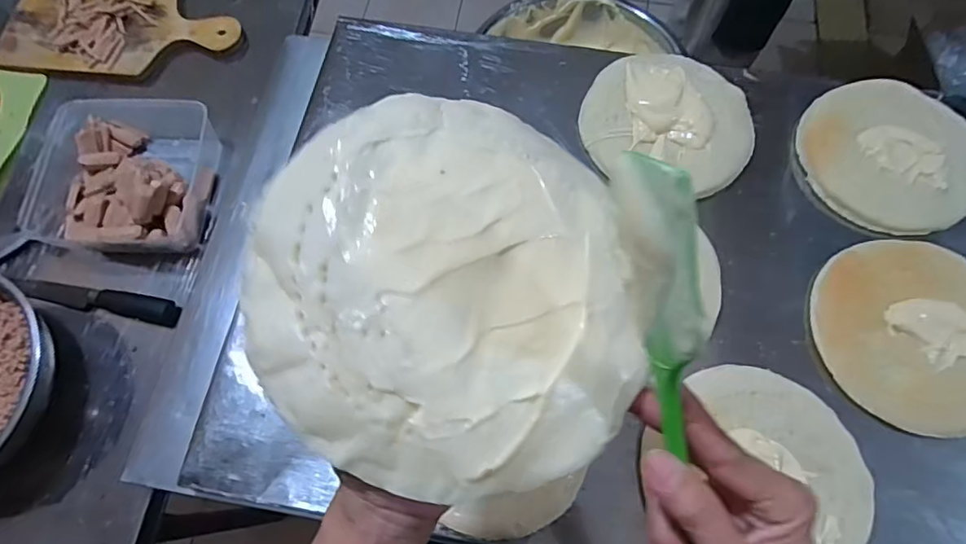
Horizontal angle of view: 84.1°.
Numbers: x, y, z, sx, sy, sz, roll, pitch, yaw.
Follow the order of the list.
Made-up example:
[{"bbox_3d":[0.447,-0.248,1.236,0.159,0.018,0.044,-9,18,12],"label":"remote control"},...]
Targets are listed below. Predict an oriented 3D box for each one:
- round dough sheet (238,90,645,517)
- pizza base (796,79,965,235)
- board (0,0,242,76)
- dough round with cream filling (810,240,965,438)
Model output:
[{"bbox_3d":[-0.015,0.002,0.252,0.170,0.039,0.187,0,70,0],"label":"round dough sheet"},{"bbox_3d":[0.475,-0.137,0.626,0.185,0.029,0.191,-21,78,0],"label":"pizza base"},{"bbox_3d":[-0.540,-0.369,0.798,0.349,0.024,0.175,7,70,3],"label":"board"},{"bbox_3d":[0.446,0.064,0.546,0.192,0.018,0.186,-3,75,10],"label":"dough round with cream filling"}]

